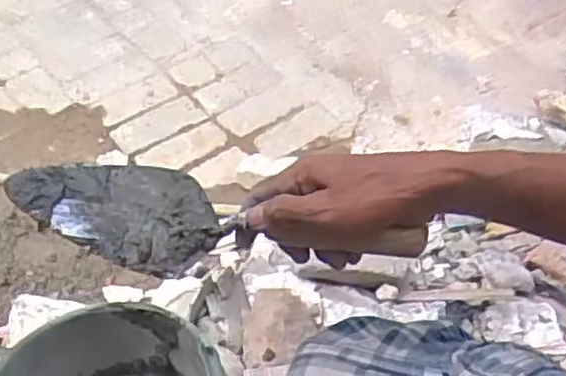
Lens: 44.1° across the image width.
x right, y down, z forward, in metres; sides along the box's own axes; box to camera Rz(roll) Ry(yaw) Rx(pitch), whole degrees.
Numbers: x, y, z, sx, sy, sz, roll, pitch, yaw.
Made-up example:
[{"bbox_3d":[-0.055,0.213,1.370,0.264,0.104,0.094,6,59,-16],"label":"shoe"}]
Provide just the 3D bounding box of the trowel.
[{"bbox_3d":[-0.051,0.027,0.548,0.308,0.055,0.077,9,45,1],"label":"trowel"}]

